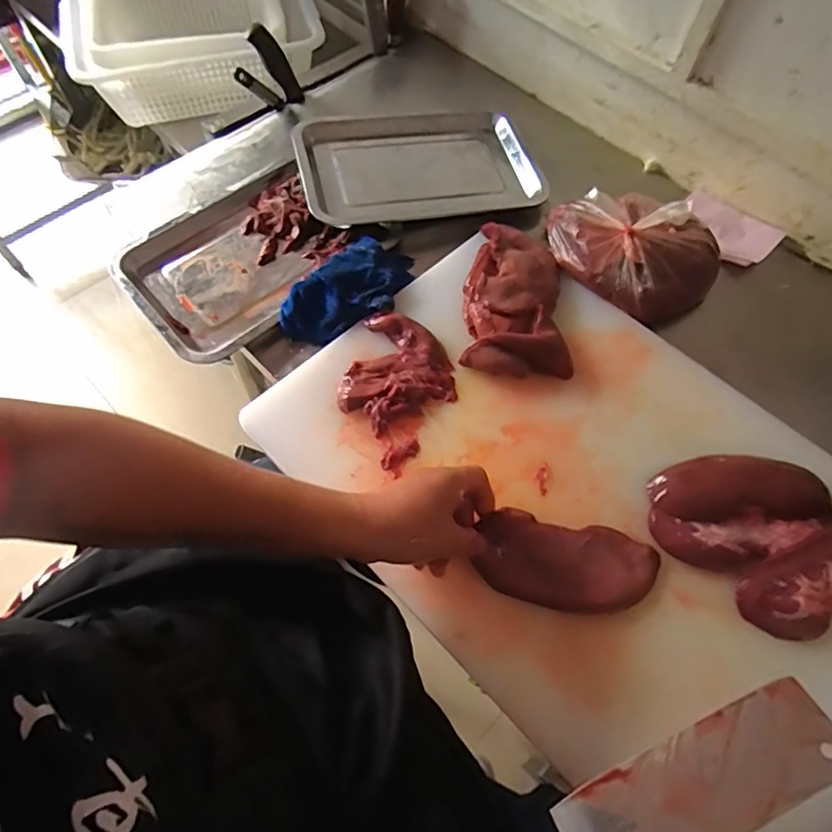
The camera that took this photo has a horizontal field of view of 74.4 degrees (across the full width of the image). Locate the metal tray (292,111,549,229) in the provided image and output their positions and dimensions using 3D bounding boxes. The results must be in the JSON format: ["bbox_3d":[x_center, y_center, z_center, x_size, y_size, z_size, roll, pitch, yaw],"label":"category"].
[{"bbox_3d":[0.004,-0.334,0.726,0.306,0.032,0.209,-10,62,-12],"label":"metal tray"}]

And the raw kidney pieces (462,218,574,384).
[{"bbox_3d":[0.108,-0.135,0.607,0.107,0.027,0.197,3,63,-1],"label":"raw kidney pieces"}]

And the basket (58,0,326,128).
[{"bbox_3d":[-0.359,-0.632,0.900,0.373,0.110,0.295,-14,65,-9],"label":"basket"}]

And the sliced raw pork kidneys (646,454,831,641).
[{"bbox_3d":[0.315,0.097,0.489,0.154,0.026,0.172,-33,66,-15],"label":"sliced raw pork kidneys"}]

